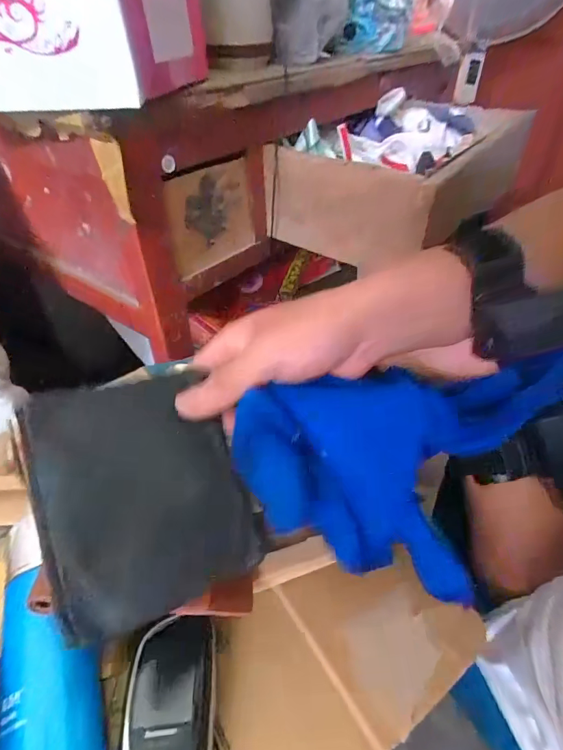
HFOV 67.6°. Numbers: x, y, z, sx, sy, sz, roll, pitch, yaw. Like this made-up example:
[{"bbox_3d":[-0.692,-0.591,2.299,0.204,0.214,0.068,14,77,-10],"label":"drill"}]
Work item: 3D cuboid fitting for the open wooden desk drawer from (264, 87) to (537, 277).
[{"bbox_3d":[0.178,-0.301,0.608,0.217,0.121,0.426,24,48,26],"label":"open wooden desk drawer"}]

